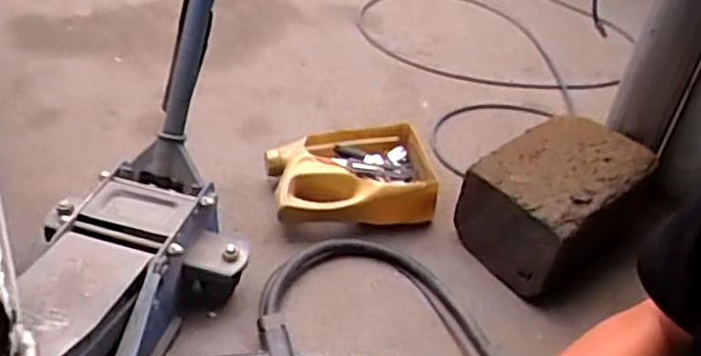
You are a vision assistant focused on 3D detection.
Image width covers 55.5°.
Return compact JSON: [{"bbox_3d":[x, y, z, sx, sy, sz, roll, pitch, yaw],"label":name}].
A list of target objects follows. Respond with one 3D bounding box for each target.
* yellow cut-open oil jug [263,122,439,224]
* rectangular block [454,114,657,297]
[{"bbox_3d":[0.006,-0.006,1.261,0.306,0.082,0.219,-2,40,-11],"label":"yellow cut-open oil jug"},{"bbox_3d":[0.364,0.036,1.193,0.330,0.154,0.215,-27,50,-34],"label":"rectangular block"}]

